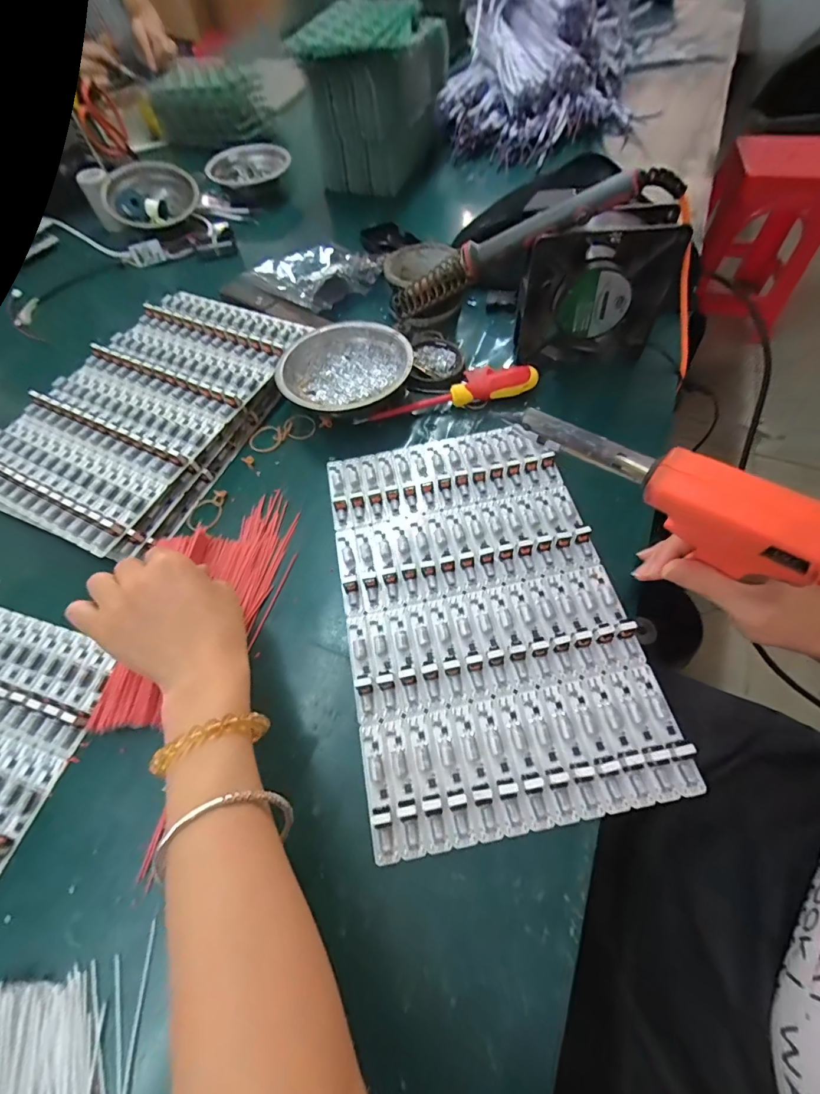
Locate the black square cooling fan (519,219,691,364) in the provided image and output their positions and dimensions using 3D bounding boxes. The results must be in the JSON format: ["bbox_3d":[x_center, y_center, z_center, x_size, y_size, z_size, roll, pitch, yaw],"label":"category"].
[{"bbox_3d":[0.173,-0.235,0.404,0.129,0.128,0.033,4,61,6],"label":"black square cooling fan"}]

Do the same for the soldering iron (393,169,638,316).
[{"bbox_3d":[0.076,-0.268,0.388,0.232,0.029,0.026,-4,55,38],"label":"soldering iron"}]

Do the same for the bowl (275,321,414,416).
[{"bbox_3d":[-0.065,-0.175,0.430,0.131,0.032,0.126,-2,61,3],"label":"bowl"}]

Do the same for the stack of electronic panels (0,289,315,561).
[{"bbox_3d":[-0.259,-0.146,0.430,0.213,0.039,0.313,22,64,15],"label":"stack of electronic panels"}]

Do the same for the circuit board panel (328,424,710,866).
[{"bbox_3d":[0.050,0.032,0.312,0.191,0.017,0.295,-11,61,-3],"label":"circuit board panel"}]

